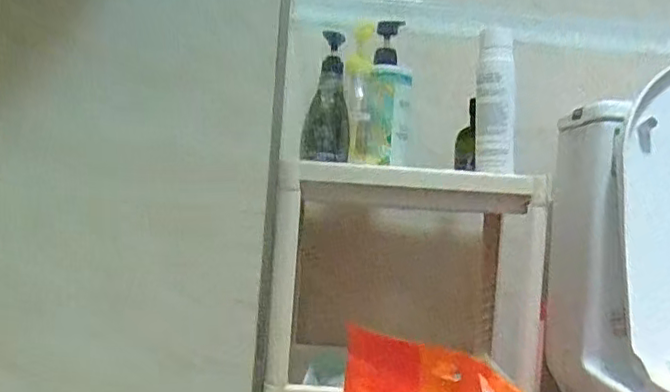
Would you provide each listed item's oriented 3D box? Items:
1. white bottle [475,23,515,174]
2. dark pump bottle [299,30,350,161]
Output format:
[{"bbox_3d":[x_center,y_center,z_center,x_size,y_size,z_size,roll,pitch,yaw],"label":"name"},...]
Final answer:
[{"bbox_3d":[0.216,-0.131,0.835,0.053,0.191,0.047,4,0,13],"label":"white bottle"},{"bbox_3d":[-0.008,-0.129,0.816,0.062,0.164,0.053,5,0,-3],"label":"dark pump bottle"}]

